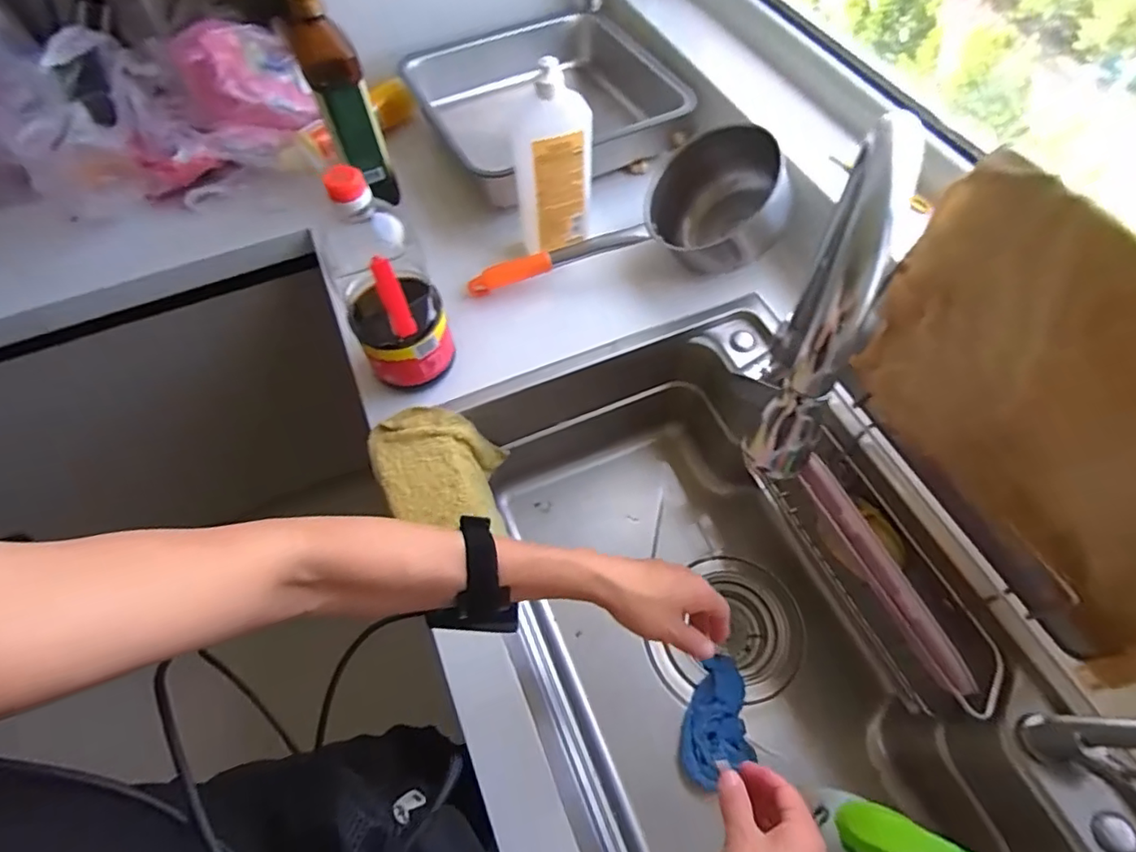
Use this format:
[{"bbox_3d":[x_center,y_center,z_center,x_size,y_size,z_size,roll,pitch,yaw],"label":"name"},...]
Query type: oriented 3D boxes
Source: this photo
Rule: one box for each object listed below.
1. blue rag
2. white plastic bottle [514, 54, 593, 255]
[{"bbox_3d":[0.183,0.350,0.682,0.073,0.028,0.161,20,42,12],"label":"blue rag"},{"bbox_3d":[-0.018,-0.319,0.697,0.092,0.240,0.091,-5,60,-2],"label":"white plastic bottle"}]

